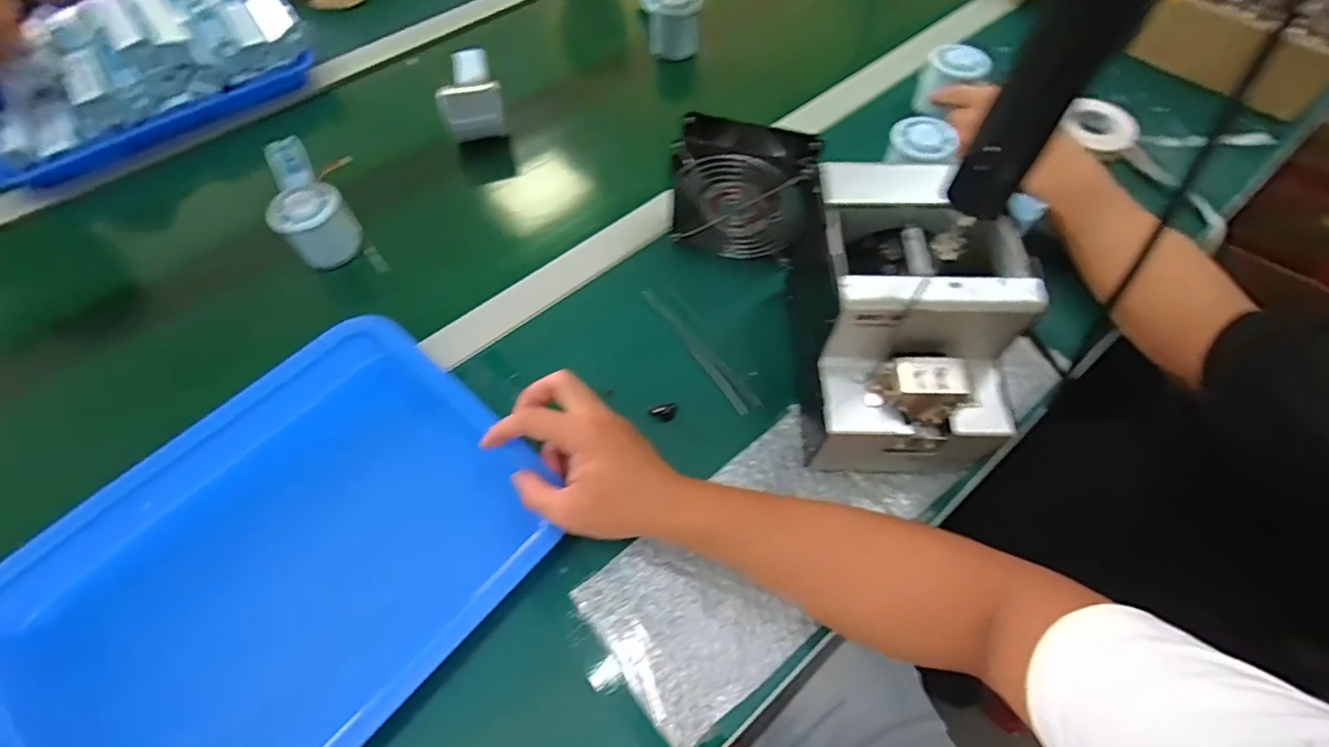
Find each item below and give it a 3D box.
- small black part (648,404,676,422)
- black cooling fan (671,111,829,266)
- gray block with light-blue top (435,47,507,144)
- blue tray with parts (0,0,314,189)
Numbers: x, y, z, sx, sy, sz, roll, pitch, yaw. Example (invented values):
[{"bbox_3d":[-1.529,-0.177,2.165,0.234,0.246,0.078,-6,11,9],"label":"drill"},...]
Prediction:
[{"bbox_3d":[-0.002,0.032,0.481,0.021,0.007,0.011,-1,60,0],"label":"small black part"},{"bbox_3d":[0.074,-0.157,0.519,0.130,0.111,0.051,15,61,9],"label":"black cooling fan"},{"bbox_3d":[-0.218,-0.318,0.657,0.065,0.057,0.161,-17,61,-9],"label":"gray block with light-blue top"},{"bbox_3d":[-0.603,-0.357,0.670,0.341,0.083,0.213,-37,66,-19],"label":"blue tray with parts"}]

